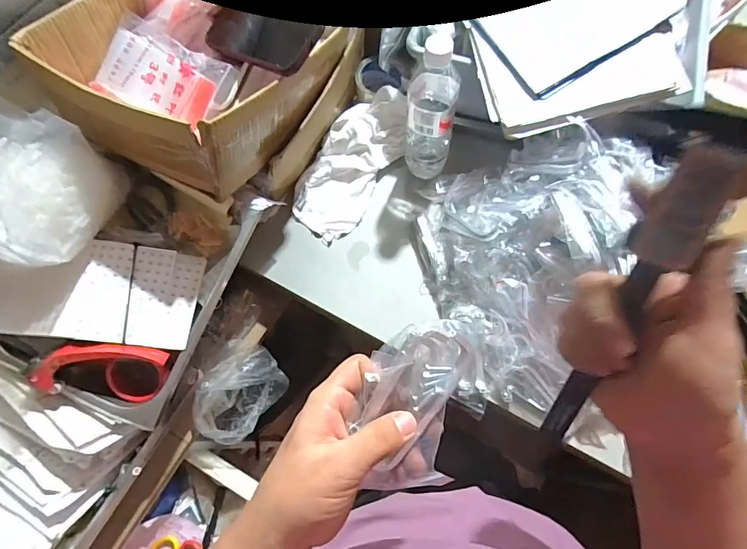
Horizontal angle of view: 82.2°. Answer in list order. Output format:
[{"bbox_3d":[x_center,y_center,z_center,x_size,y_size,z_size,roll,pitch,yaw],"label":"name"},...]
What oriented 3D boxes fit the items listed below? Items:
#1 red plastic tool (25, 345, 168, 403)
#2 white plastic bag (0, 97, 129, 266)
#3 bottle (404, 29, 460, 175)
[{"bbox_3d":[-0.331,0.123,0.539,0.146,0.095,0.064,4,69,4],"label":"red plastic tool"},{"bbox_3d":[-0.386,-0.100,0.491,0.096,0.169,0.168,18,71,9],"label":"white plastic bag"},{"bbox_3d":[0.079,-0.221,0.583,0.063,0.233,0.068,7,70,5],"label":"bottle"}]

